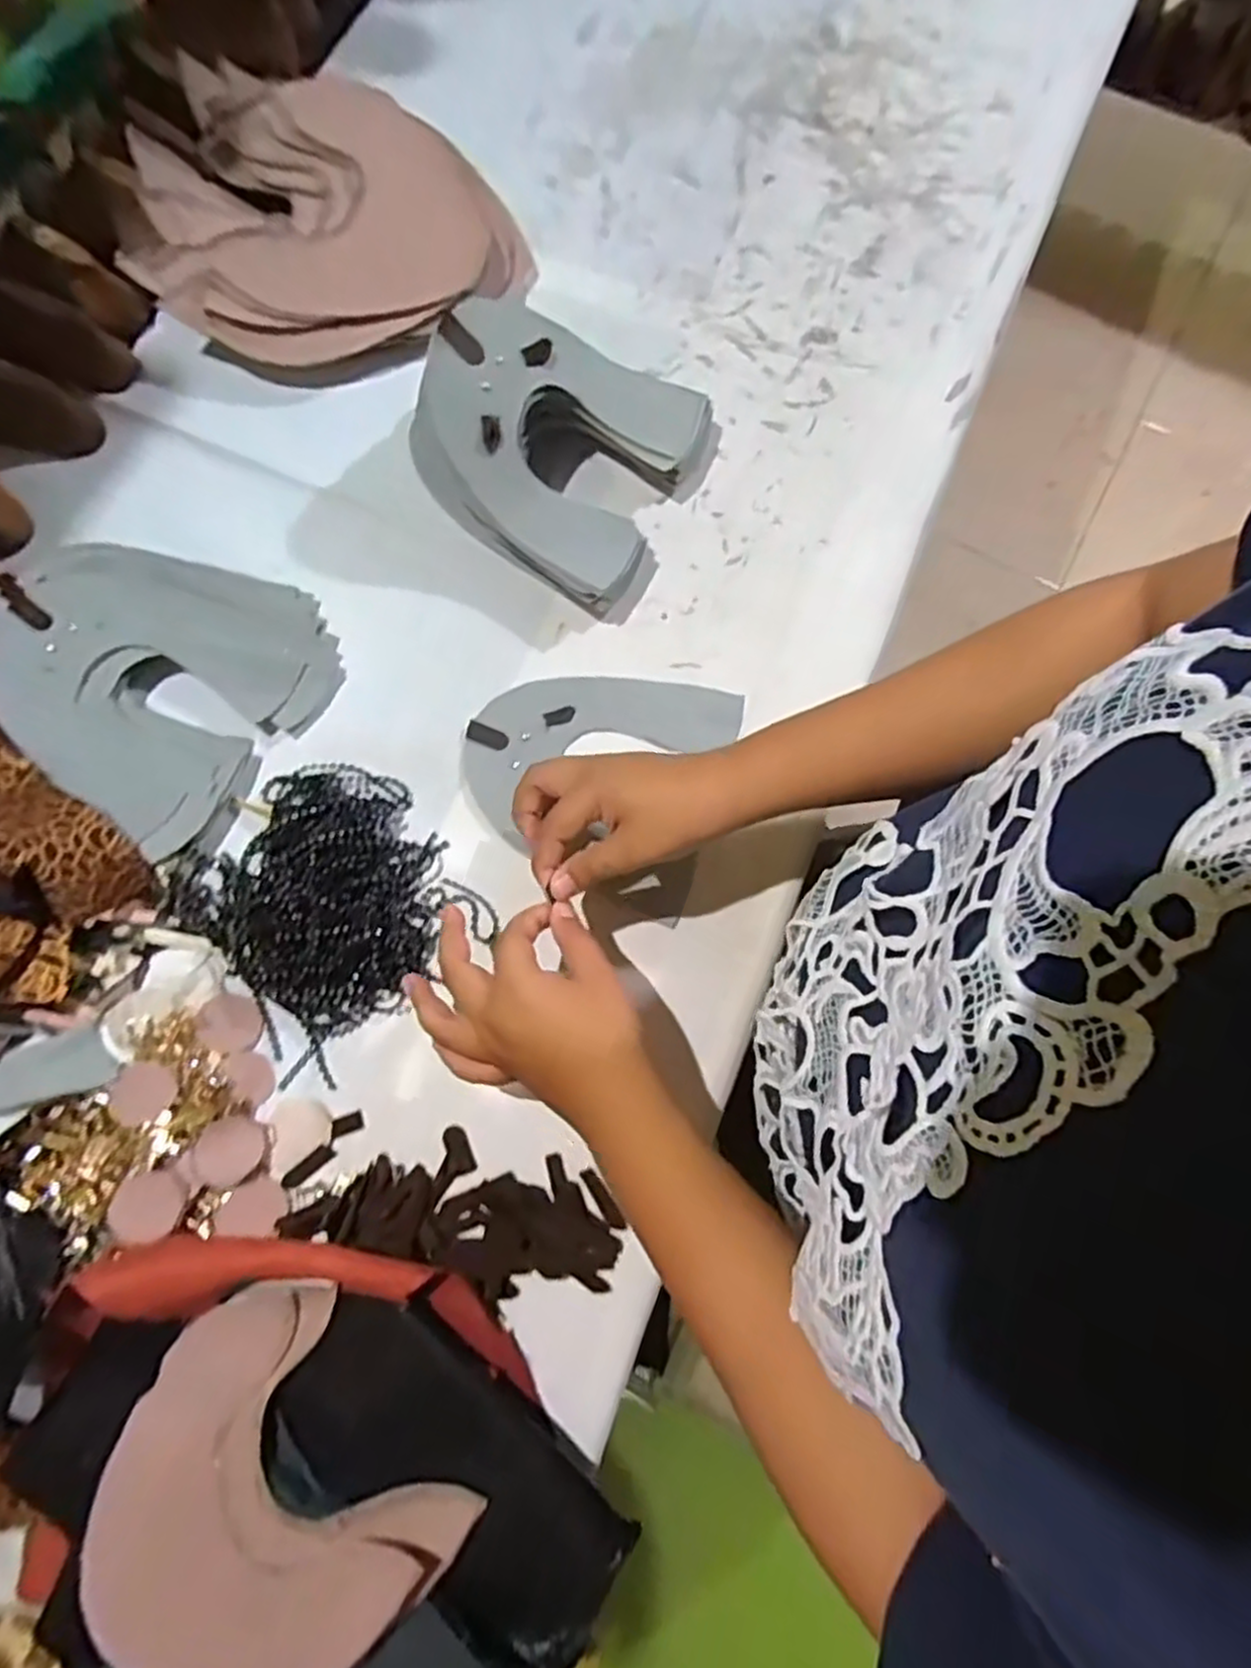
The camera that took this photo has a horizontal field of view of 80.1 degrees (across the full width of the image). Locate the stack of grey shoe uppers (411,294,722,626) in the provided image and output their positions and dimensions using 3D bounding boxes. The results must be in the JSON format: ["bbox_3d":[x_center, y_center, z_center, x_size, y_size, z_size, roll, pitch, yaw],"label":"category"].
[{"bbox_3d":[-0.043,-0.254,0.477,0.163,0.090,0.162,25,80,5],"label":"stack of grey shoe uppers"}]

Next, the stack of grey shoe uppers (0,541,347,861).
[{"bbox_3d":[-0.305,-0.113,0.474,0.203,0.035,0.174,35,81,6],"label":"stack of grey shoe uppers"}]

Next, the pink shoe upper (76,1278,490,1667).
[{"bbox_3d":[-0.187,0.330,0.369,0.183,0.043,0.159,-34,66,-2],"label":"pink shoe upper"}]

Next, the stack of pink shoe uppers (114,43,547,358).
[{"bbox_3d":[-0.208,-0.436,0.530,0.266,0.061,0.220,11,79,2],"label":"stack of pink shoe uppers"}]

